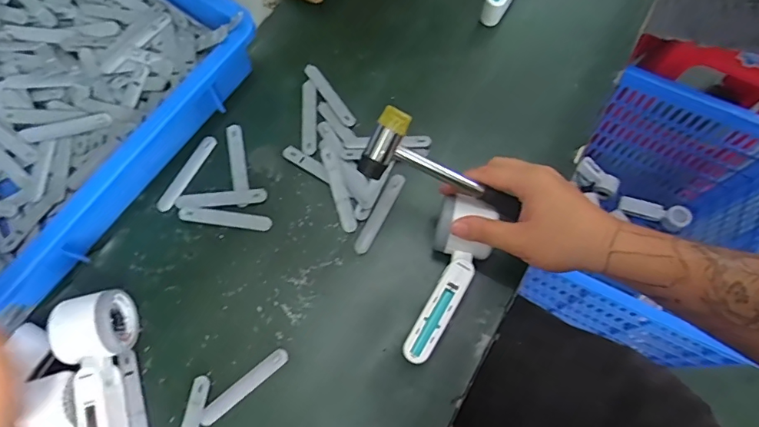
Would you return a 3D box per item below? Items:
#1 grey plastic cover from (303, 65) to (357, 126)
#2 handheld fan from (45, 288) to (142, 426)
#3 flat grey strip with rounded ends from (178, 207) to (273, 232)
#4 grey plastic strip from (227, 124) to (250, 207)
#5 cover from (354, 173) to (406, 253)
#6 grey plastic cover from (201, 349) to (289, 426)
[{"bbox_3d":[-0.058,-0.138,0.547,0.016,0.004,0.094,-33,75,-11],"label":"grey plastic cover"},{"bbox_3d":[-0.257,0.156,0.423,0.058,0.051,0.169,-8,71,-3],"label":"handheld fan"},{"bbox_3d":[-0.162,0.005,0.500,0.095,0.004,0.019,7,71,2],"label":"flat grey strip with rounded ends"},{"bbox_3d":[-0.154,-0.054,0.518,0.017,0.007,0.096,-11,72,-4],"label":"grey plastic strip"},{"bbox_3d":[0.000,-0.001,0.508,0.015,0.006,0.098,26,73,8],"label":"cover"},{"bbox_3d":[-0.127,0.163,0.448,0.094,0.004,0.015,-38,76,-12],"label":"grey plastic cover"}]

